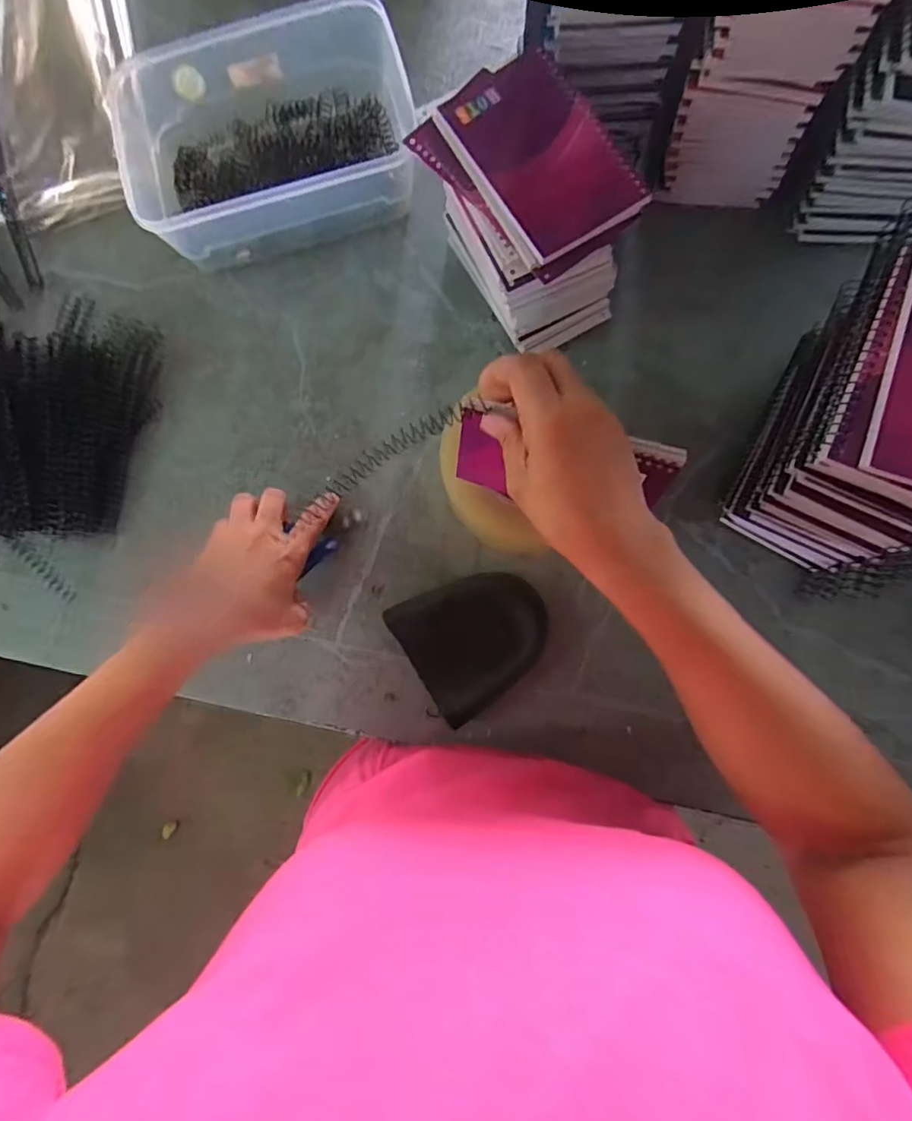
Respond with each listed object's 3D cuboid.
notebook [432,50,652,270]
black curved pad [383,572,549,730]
[{"bbox_3d":[0.051,-0.261,0.344,0.083,0.013,0.137,-30,83,-1],"label":"notebook"},{"bbox_3d":[0.017,0.057,0.403,0.102,0.031,0.093,-30,81,-2],"label":"black curved pad"}]

